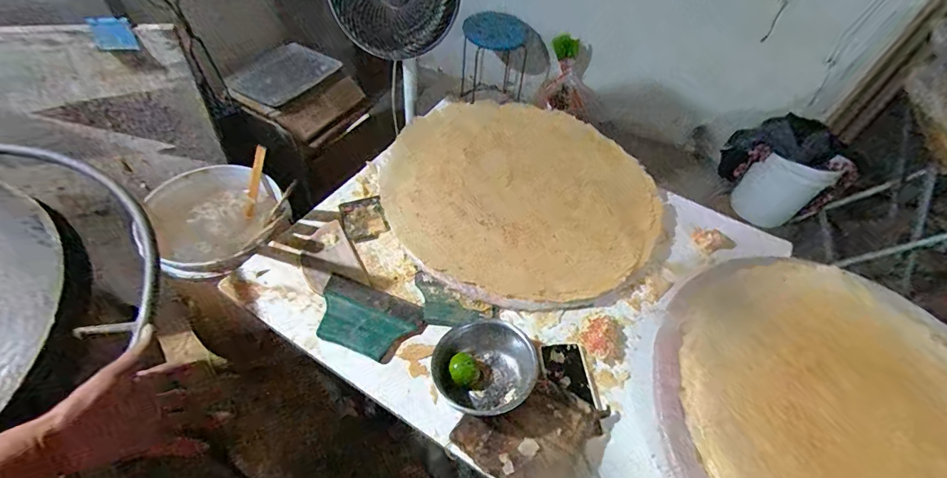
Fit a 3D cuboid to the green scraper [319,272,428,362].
[{"bbox_3d":[-0.192,0.138,0.780,0.194,0.022,0.123,18,52,10],"label":"green scraper"}]

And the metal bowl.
[{"bbox_3d":[0.018,0.213,0.715,0.159,0.070,0.160,2,51,-3],"label":"metal bowl"}]

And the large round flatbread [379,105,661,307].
[{"bbox_3d":[0.113,-0.128,1.016,0.599,0.019,0.588,2,51,-3],"label":"large round flatbread"}]

